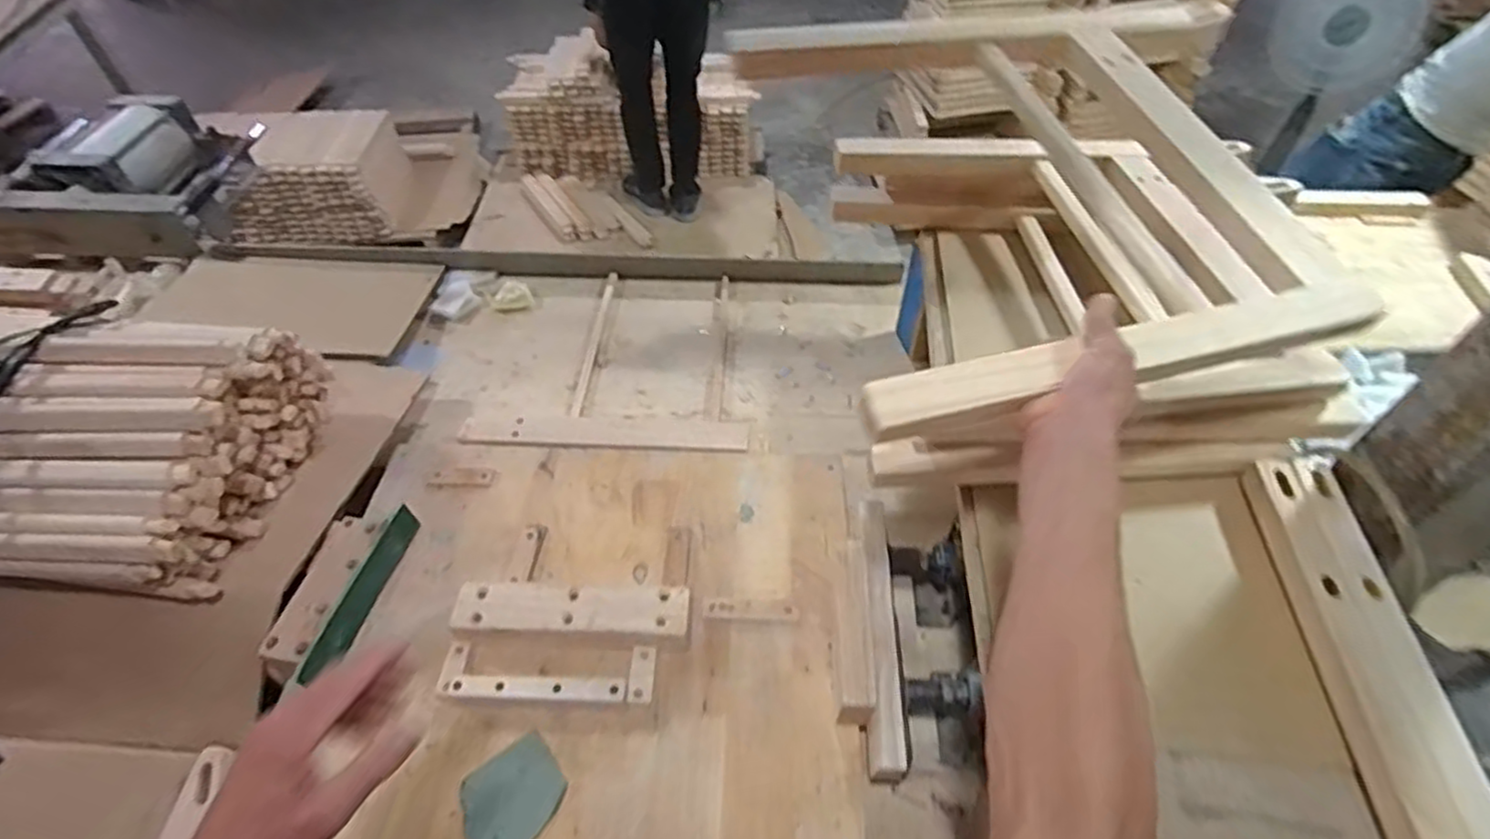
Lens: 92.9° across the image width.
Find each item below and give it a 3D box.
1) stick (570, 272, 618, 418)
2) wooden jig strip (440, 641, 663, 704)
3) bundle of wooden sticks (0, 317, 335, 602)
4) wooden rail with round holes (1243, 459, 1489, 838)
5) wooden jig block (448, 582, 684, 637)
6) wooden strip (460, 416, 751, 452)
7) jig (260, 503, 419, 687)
[{"bbox_3d":[-0.243,-0.128,1.148,0.019,0.013,0.332,3,49,2],"label":"stick"},{"bbox_3d":[-0.209,0.269,0.751,0.222,0.032,0.058,1,49,0],"label":"wooden jig strip"},{"bbox_3d":[-0.750,0.028,0.784,0.413,0.183,0.310,0,49,-1],"label":"bundle of wooden sticks"},{"bbox_3d":[0.512,0.214,0.570,0.077,0.036,0.432,4,50,3],"label":"wooden rail with round holes"},{"bbox_3d":[-0.188,0.217,0.785,0.247,0.044,0.055,1,49,1],"label":"wooden jig block"},{"bbox_3d":[-0.192,0.018,1.005,0.391,0.017,0.074,2,33,-1],"label":"wooden strip"},{"bbox_3d":[-0.449,0.191,0.793,0.078,0.061,0.204,6,50,5],"label":"jig"}]

